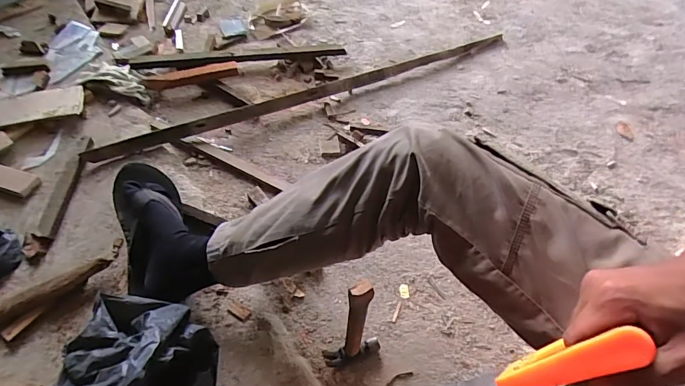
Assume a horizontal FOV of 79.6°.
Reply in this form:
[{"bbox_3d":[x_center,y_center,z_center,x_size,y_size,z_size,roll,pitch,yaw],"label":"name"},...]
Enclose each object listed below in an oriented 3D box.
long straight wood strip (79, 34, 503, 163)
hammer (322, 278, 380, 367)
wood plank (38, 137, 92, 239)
[{"bbox_3d":[-0.045,-0.272,1.079,1.162,0.033,0.038,-20,55,-17],"label":"long straight wood strip"},{"bbox_3d":[0.018,0.188,0.577,0.090,0.260,0.024,-15,54,-14],"label":"hammer"},{"bbox_3d":[-0.582,-0.025,0.853,0.051,0.029,0.260,-3,52,-1],"label":"wood plank"}]

